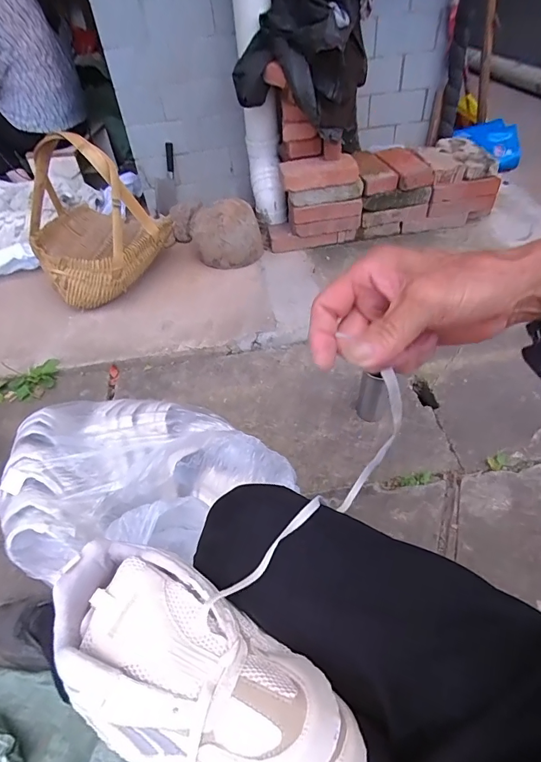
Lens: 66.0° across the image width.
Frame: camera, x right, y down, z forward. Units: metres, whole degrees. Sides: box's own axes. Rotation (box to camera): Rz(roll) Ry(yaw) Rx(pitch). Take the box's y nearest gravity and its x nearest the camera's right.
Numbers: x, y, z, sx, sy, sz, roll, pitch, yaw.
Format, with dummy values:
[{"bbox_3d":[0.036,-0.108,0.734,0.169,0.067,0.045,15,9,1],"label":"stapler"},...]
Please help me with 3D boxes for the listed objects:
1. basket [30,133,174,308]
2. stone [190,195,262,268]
[{"bbox_3d":[-0.529,-0.499,1.290,0.412,0.386,0.415,-27,48,-20],"label":"basket"},{"bbox_3d":[-0.145,-0.497,1.416,0.229,0.174,0.183,-12,44,-6],"label":"stone"}]

